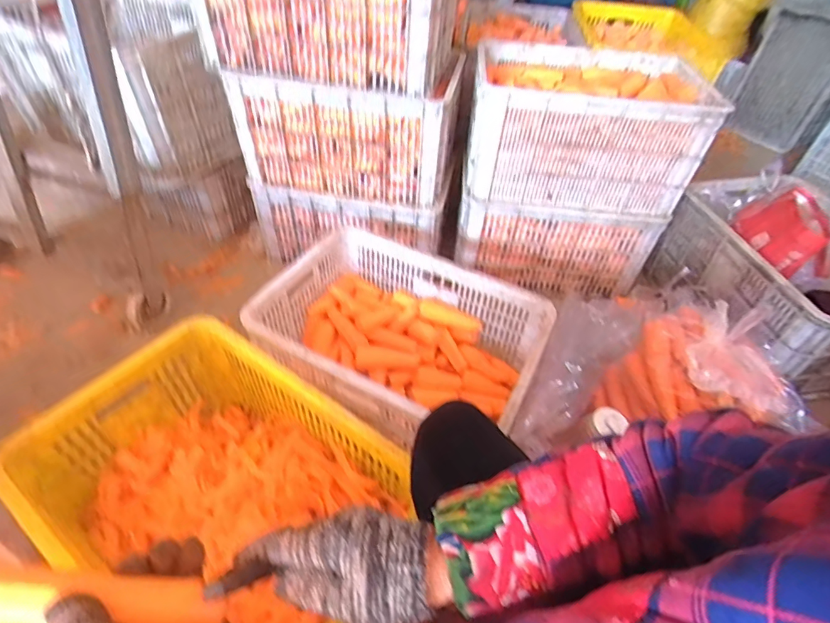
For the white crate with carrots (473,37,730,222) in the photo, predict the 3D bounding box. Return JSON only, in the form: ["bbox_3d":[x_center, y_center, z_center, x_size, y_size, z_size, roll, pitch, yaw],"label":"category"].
[{"bbox_3d":[0.394,-0.468,1.138,0.525,0.264,0.406,-1,46,-4],"label":"white crate with carrots"}]

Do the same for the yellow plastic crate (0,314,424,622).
[{"bbox_3d":[-0.296,0.293,0.706,0.501,0.241,0.352,28,51,22],"label":"yellow plastic crate"}]

